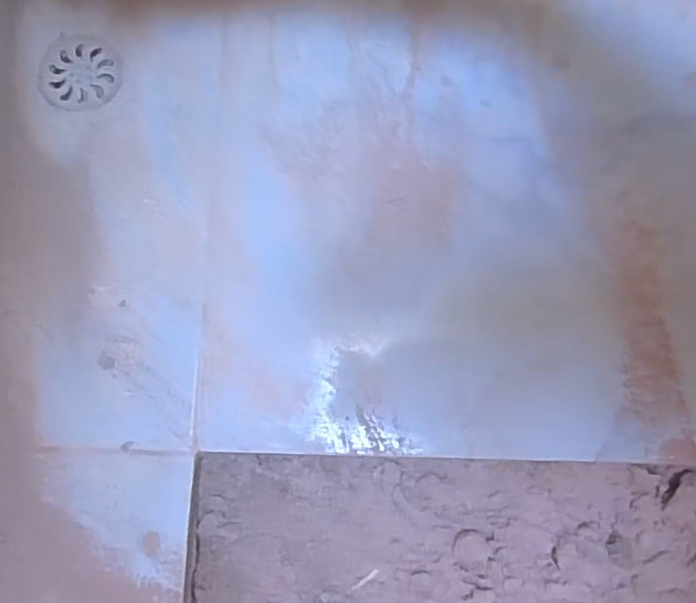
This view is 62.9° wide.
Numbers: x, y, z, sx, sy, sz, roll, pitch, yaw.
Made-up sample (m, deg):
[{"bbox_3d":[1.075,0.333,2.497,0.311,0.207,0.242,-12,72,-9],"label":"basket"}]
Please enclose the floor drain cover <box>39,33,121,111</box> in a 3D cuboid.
[{"bbox_3d":[-0.245,-0.209,0.523,0.073,0.004,0.071,10,79,2],"label":"floor drain cover"}]

